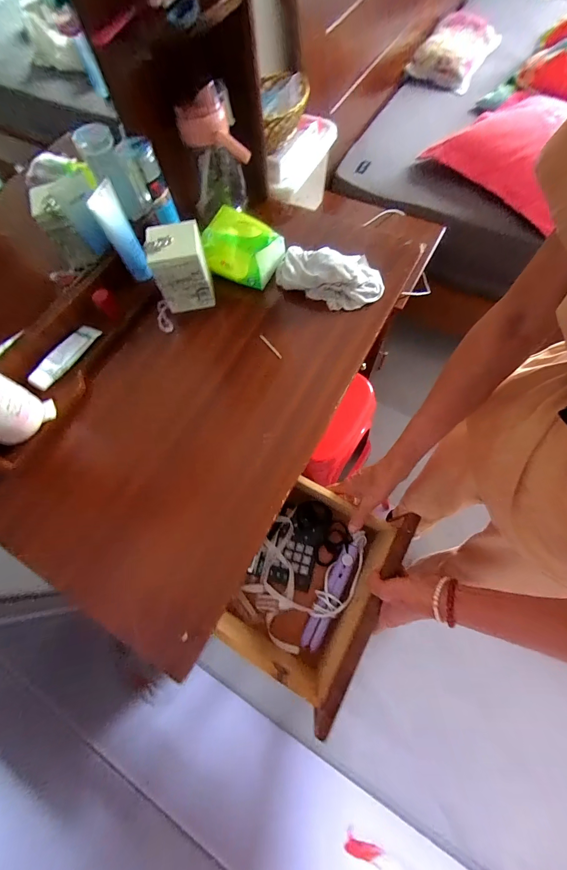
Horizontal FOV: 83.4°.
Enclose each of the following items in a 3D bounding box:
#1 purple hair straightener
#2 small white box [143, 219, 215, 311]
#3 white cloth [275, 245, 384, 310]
[{"bbox_3d":[0.076,0.250,0.499,0.030,0.028,0.163,26,70,12],"label":"purple hair straightener"},{"bbox_3d":[-0.176,-0.290,0.555,0.089,0.117,0.081,-15,67,-4],"label":"small white box"},{"bbox_3d":[0.083,-0.287,0.571,0.186,0.052,0.108,5,67,4],"label":"white cloth"}]

